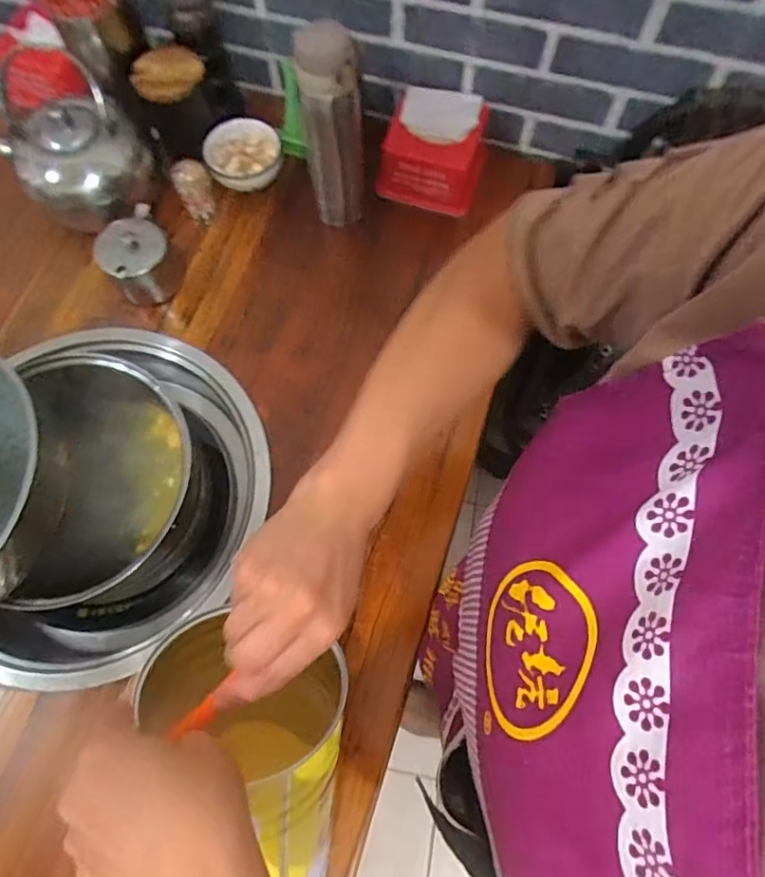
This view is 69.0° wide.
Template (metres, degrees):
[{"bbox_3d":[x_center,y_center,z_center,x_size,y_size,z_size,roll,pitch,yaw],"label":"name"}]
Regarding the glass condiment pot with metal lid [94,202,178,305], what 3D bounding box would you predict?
[{"bbox_3d":[-0.290,-0.212,0.669,0.078,0.078,0.074,0,69,-1],"label":"glass condiment pot with metal lid"}]

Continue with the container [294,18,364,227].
[{"bbox_3d":[-0.054,-0.328,0.627,0.065,0.237,0.060,-4,69,-2],"label":"container"}]

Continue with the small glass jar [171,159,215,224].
[{"bbox_3d":[-0.236,-0.311,0.695,0.035,0.070,0.036,0,69,-1],"label":"small glass jar"}]

